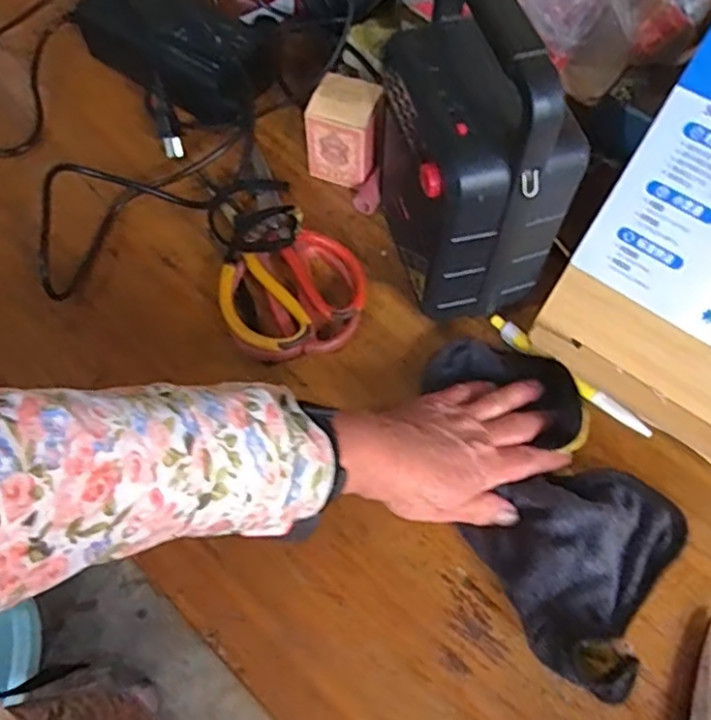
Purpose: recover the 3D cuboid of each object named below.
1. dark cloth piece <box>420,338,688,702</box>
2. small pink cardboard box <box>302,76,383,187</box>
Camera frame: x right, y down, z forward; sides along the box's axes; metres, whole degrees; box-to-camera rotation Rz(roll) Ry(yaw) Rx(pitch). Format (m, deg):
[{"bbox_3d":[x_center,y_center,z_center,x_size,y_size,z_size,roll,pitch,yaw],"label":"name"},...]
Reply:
[{"bbox_3d":[0.120,0.083,0.418,0.133,0.036,0.222,-33,68,-15],"label":"dark cloth piece"},{"bbox_3d":[-0.010,-0.189,0.535,0.057,0.068,0.057,8,64,4],"label":"small pink cardboard box"}]

